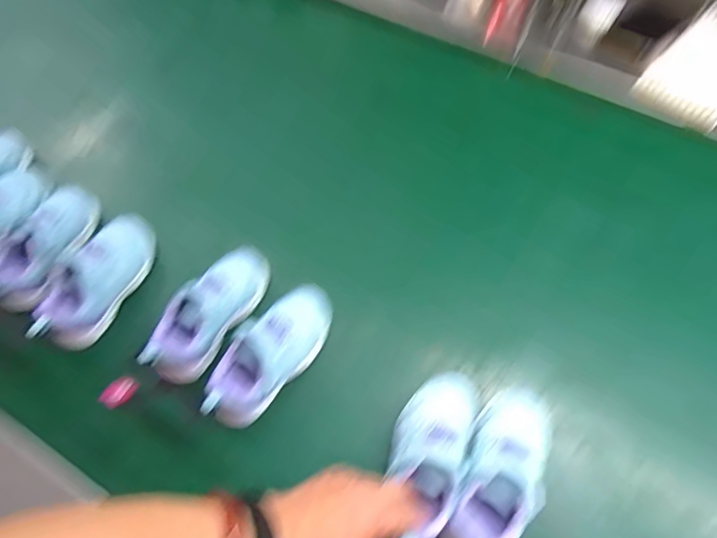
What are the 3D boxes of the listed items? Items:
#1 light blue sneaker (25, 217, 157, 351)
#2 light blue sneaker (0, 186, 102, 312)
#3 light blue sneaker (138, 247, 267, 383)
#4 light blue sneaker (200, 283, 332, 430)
[{"bbox_3d":[-0.300,0.007,0.553,0.067,0.068,0.162,21,64,13],"label":"light blue sneaker"},{"bbox_3d":[-0.372,-0.034,0.575,0.068,0.059,0.169,15,63,9],"label":"light blue sneaker"},{"bbox_3d":[-0.164,0.041,0.534,0.054,0.064,0.165,28,66,16],"label":"light blue sneaker"},{"bbox_3d":[-0.092,0.084,0.510,0.061,0.062,0.165,37,68,19],"label":"light blue sneaker"}]

